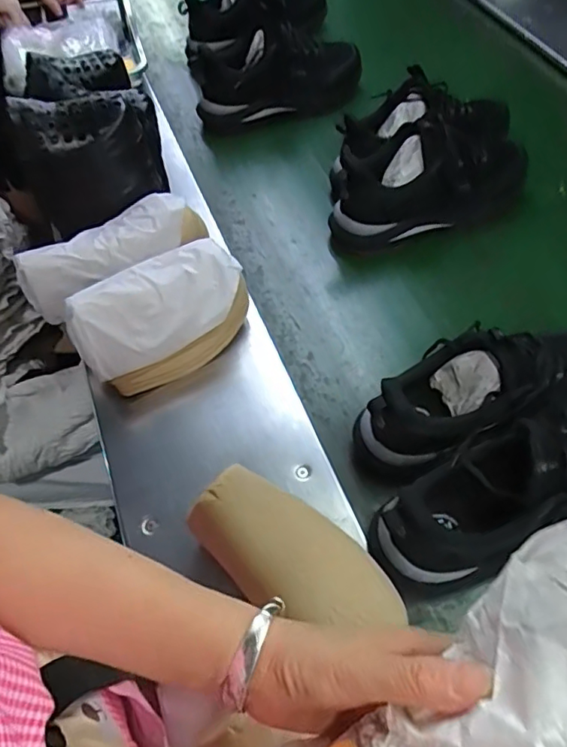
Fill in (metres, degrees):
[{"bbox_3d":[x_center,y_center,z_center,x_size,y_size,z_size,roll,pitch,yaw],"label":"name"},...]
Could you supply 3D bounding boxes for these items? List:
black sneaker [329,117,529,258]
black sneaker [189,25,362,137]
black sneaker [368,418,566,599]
[{"bbox_3d":[0.228,-0.283,0.802,0.319,0.146,0.122,-12,58,-6],"label":"black sneaker"},{"bbox_3d":[-0.003,-0.522,0.968,0.299,0.167,0.098,-14,58,-8],"label":"black sneaker"},{"bbox_3d":[0.245,0.104,0.527,0.320,0.120,0.109,-25,60,-14],"label":"black sneaker"}]

